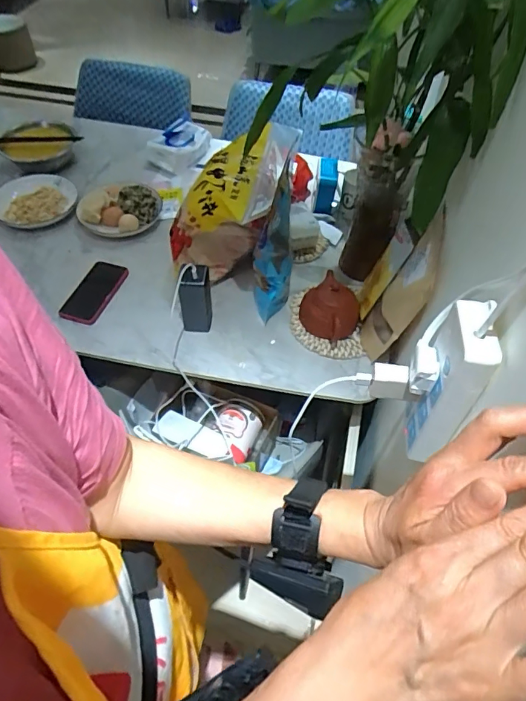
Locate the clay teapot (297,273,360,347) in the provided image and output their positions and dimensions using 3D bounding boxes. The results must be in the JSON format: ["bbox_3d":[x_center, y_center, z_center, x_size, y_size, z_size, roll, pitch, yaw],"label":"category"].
[{"bbox_3d":[0.130,-0.080,0.869,0.110,0.084,0.104,32,58,20],"label":"clay teapot"}]

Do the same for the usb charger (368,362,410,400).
[{"bbox_3d":[0.137,0.033,0.503,0.038,0.033,0.027,9,53,5],"label":"usb charger"}]

